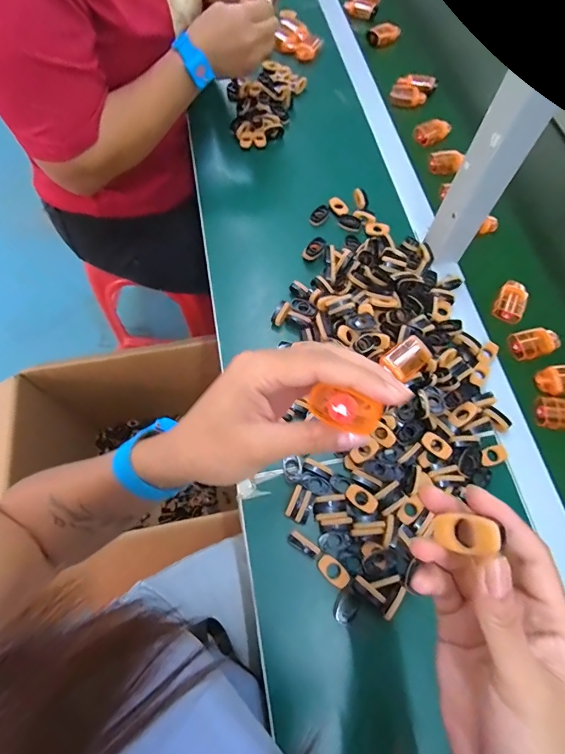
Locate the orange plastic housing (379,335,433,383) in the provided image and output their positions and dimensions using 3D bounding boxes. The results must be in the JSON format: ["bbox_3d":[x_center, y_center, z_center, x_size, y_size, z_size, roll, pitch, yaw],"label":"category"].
[{"bbox_3d":[0.136,-0.016,0.449,0.051,0.029,0.036,-35,74,-15],"label":"orange plastic housing"}]

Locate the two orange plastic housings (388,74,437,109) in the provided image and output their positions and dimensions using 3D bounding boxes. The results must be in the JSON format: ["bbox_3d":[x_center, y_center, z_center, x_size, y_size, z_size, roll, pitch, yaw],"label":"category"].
[{"bbox_3d":[0.230,-0.504,0.705,0.068,0.023,0.062,22,69,6],"label":"two orange plastic housings"}]

